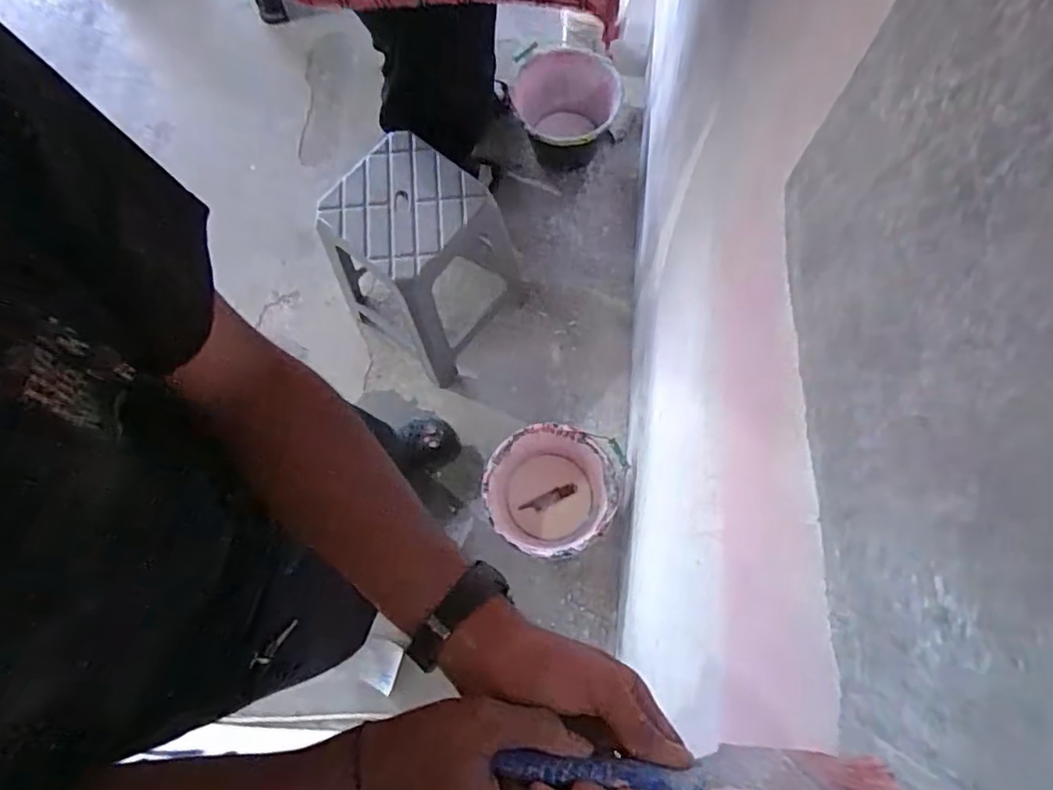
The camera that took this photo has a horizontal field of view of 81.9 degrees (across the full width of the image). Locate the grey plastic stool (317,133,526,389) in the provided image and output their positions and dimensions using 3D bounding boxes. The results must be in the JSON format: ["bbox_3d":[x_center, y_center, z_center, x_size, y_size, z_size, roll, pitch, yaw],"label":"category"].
[{"bbox_3d":[-0.220,-0.334,1.402,0.351,0.461,0.393,37,80,10],"label":"grey plastic stool"}]

